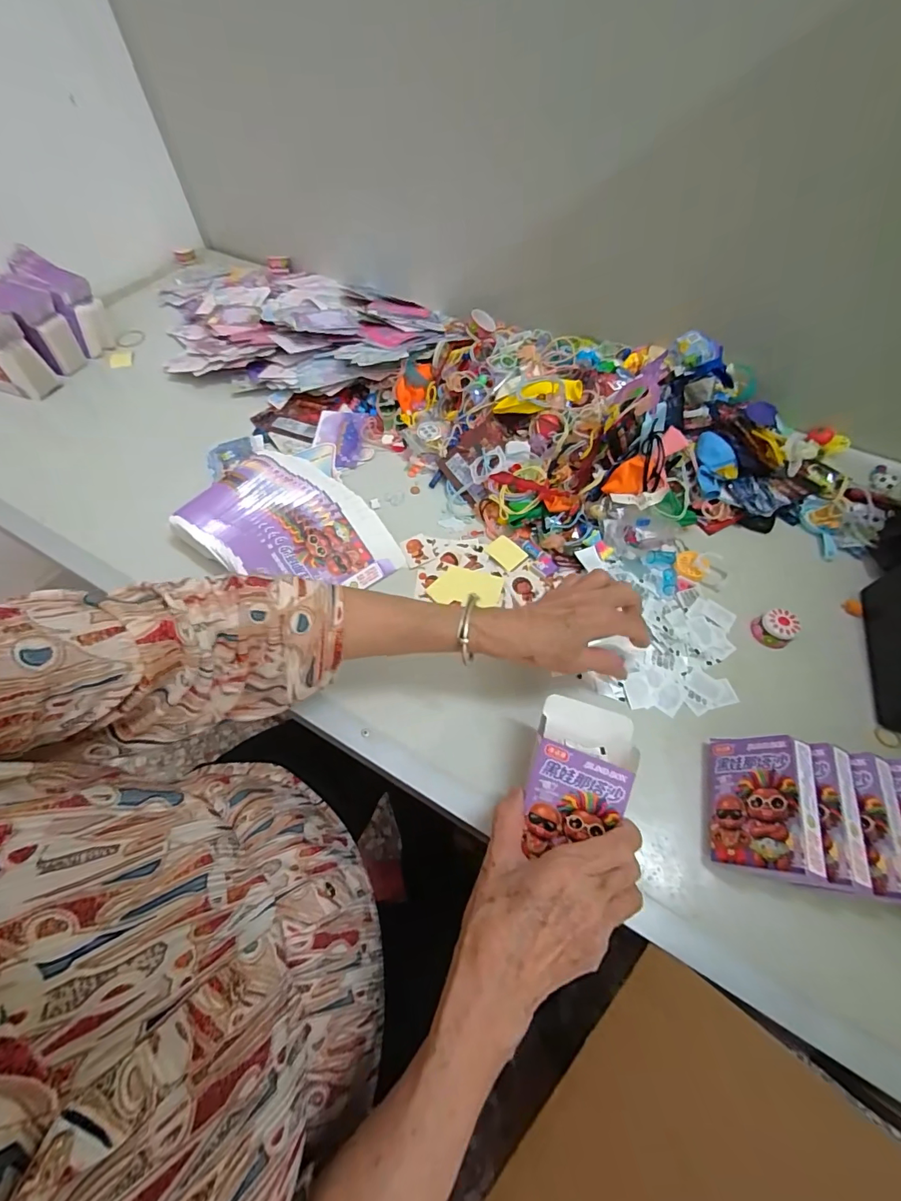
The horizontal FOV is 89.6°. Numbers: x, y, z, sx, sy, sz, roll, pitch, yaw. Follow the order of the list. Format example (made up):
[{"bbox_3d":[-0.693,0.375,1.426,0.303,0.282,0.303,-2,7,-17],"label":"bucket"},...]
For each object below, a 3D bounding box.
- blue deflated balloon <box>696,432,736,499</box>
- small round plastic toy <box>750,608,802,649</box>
[{"bbox_3d":[0.297,-0.154,0.511,0.036,0.017,0.083,8,80,7],"label":"blue deflated balloon"},{"bbox_3d":[0.312,0.027,0.434,0.029,0.025,0.033,-22,63,-9],"label":"small round plastic toy"}]

